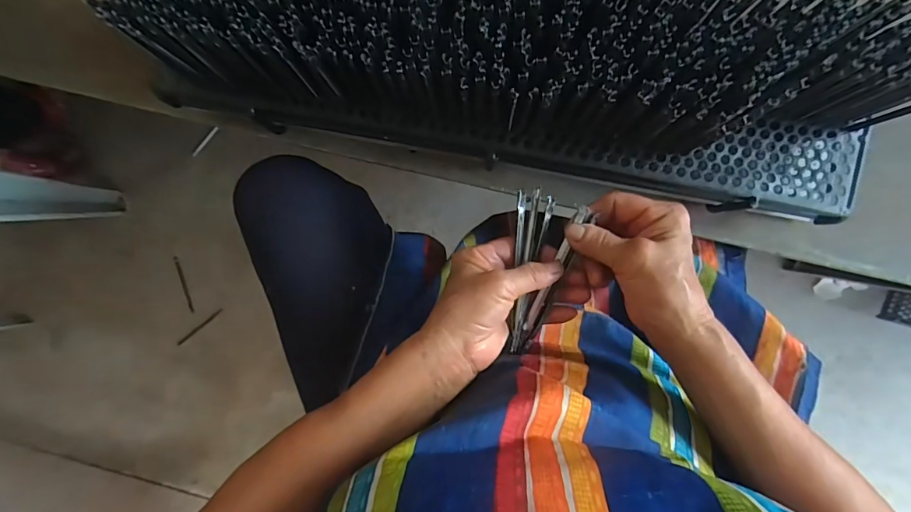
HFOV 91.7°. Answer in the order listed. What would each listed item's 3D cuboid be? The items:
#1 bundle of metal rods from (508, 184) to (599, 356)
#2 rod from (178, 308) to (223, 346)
[{"bbox_3d":[0.071,0.016,0.358,0.050,0.021,0.132,4,99,3],"label":"bundle of metal rods"},{"bbox_3d":[-0.616,0.171,1.068,0.121,0.012,0.010,-41,90,-12],"label":"rod"}]

